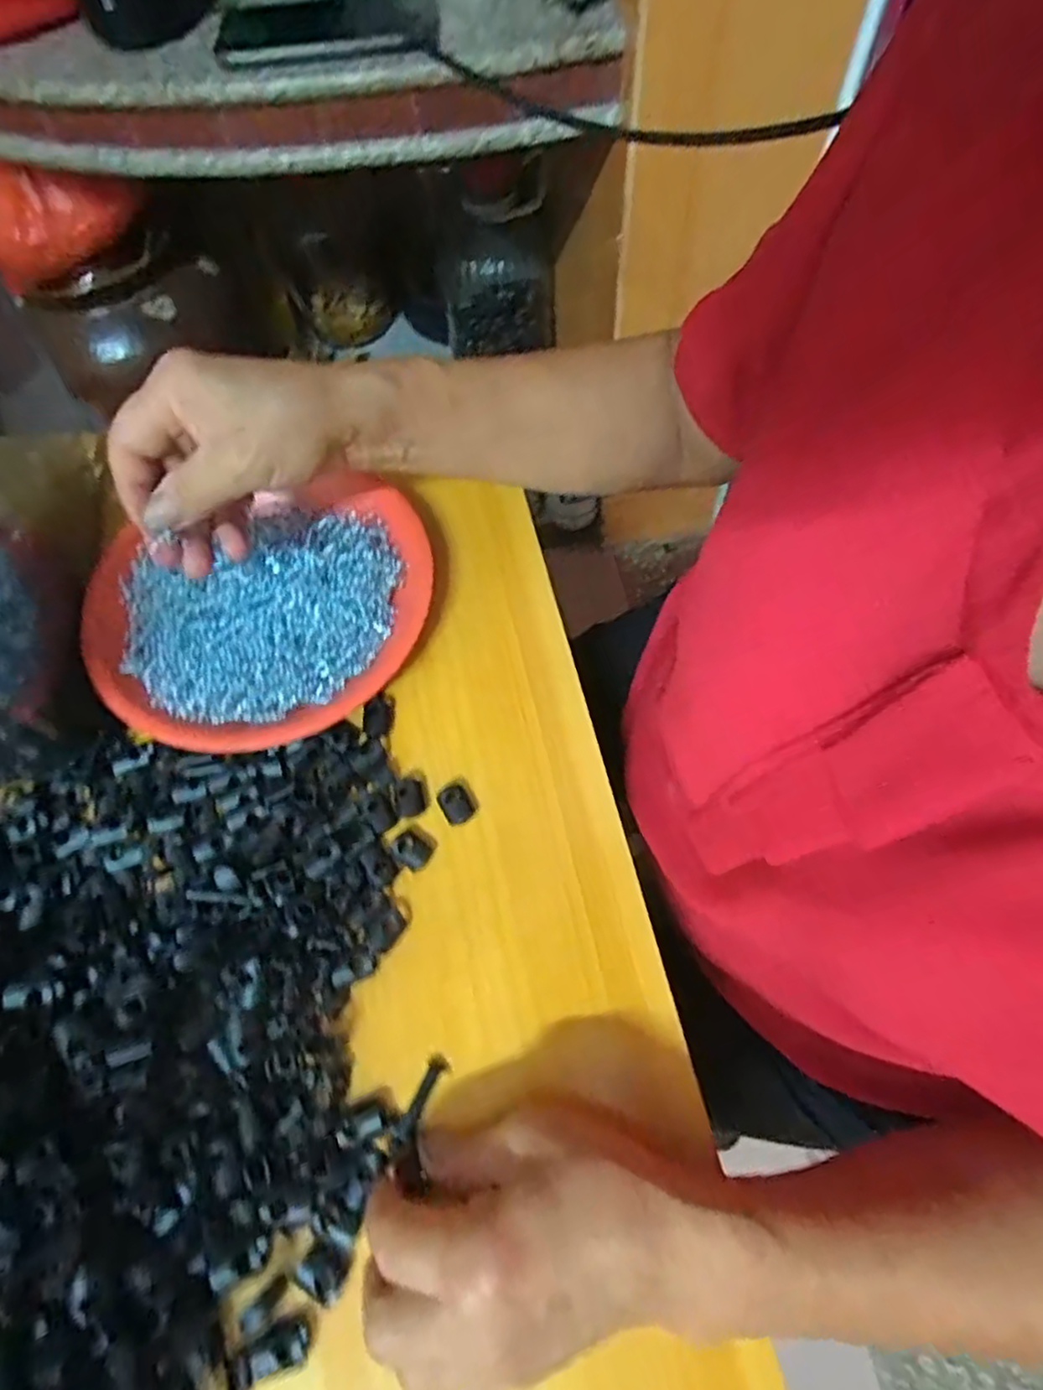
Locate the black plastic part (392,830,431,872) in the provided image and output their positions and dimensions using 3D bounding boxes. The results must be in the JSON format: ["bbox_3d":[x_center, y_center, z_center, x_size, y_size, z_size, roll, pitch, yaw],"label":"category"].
[{"bbox_3d":[-0.056,0.077,0.334,0.019,0.006,0.016,30,71,15],"label":"black plastic part"}]

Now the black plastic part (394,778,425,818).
[{"bbox_3d":[-0.058,0.053,0.345,0.014,0.006,0.019,-10,66,-2],"label":"black plastic part"}]

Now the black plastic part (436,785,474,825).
[{"bbox_3d":[-0.034,0.056,0.343,0.015,0.004,0.019,-29,68,-10],"label":"black plastic part"}]

